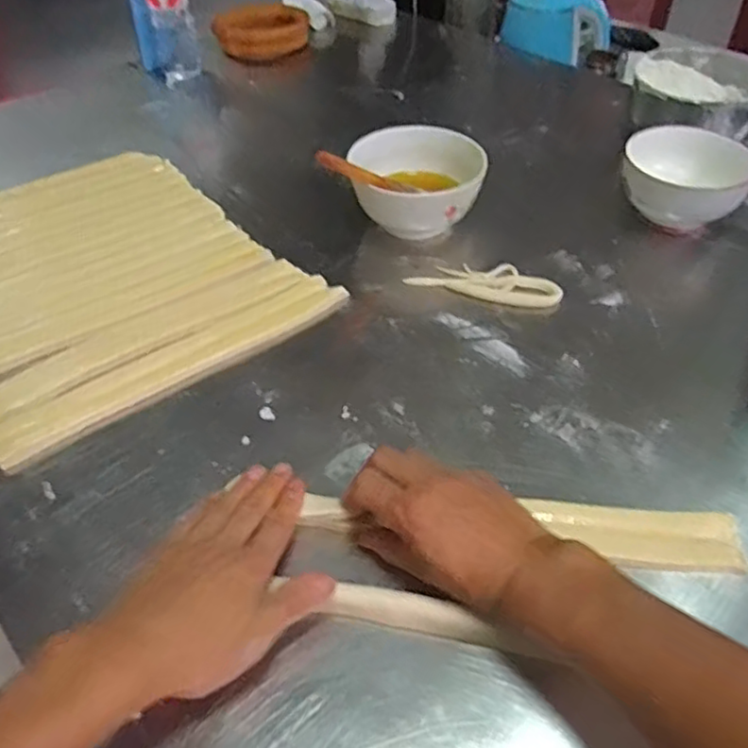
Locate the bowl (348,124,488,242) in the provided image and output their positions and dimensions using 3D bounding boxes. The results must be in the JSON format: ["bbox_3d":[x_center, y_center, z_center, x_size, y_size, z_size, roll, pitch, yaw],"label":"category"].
[{"bbox_3d":[0.048,-0.211,0.727,0.140,0.082,0.115,1,47,2],"label":"bowl"}]

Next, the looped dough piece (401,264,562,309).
[{"bbox_3d":[0.116,-0.098,0.672,0.152,0.009,0.055,14,49,15],"label":"looped dough piece"}]

